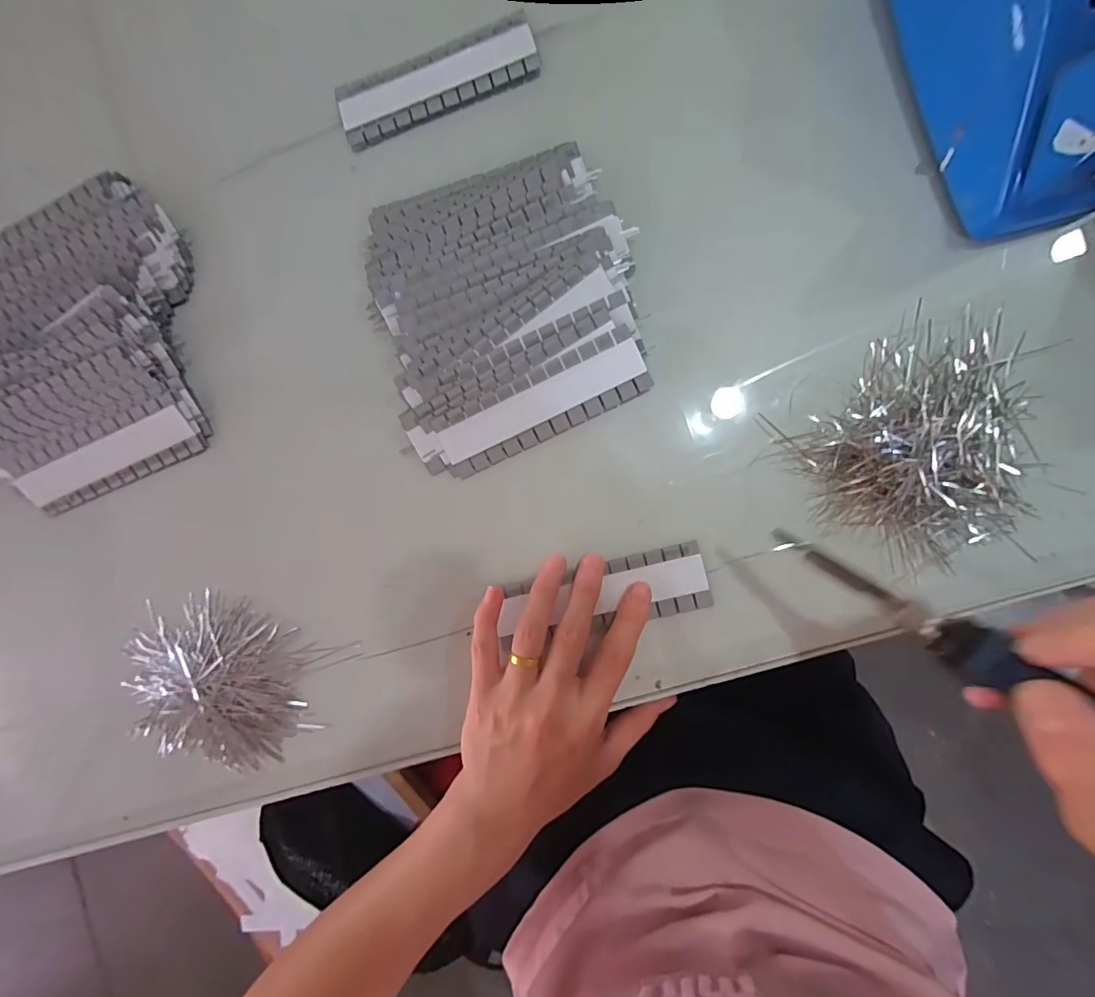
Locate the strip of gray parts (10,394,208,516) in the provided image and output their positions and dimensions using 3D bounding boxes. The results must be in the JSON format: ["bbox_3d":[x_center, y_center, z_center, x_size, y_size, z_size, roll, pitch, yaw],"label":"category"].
[{"bbox_3d":[-0.285,-0.028,0.318,0.124,0.006,0.041,-22,107,6],"label":"strip of gray parts"}]

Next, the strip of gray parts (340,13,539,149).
[{"bbox_3d":[-0.069,-0.256,0.299,0.124,0.011,0.038,-17,88,7],"label":"strip of gray parts"}]

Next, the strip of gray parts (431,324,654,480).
[{"bbox_3d":[-0.003,-0.055,0.286,0.123,0.010,0.037,-25,87,6],"label":"strip of gray parts"}]

